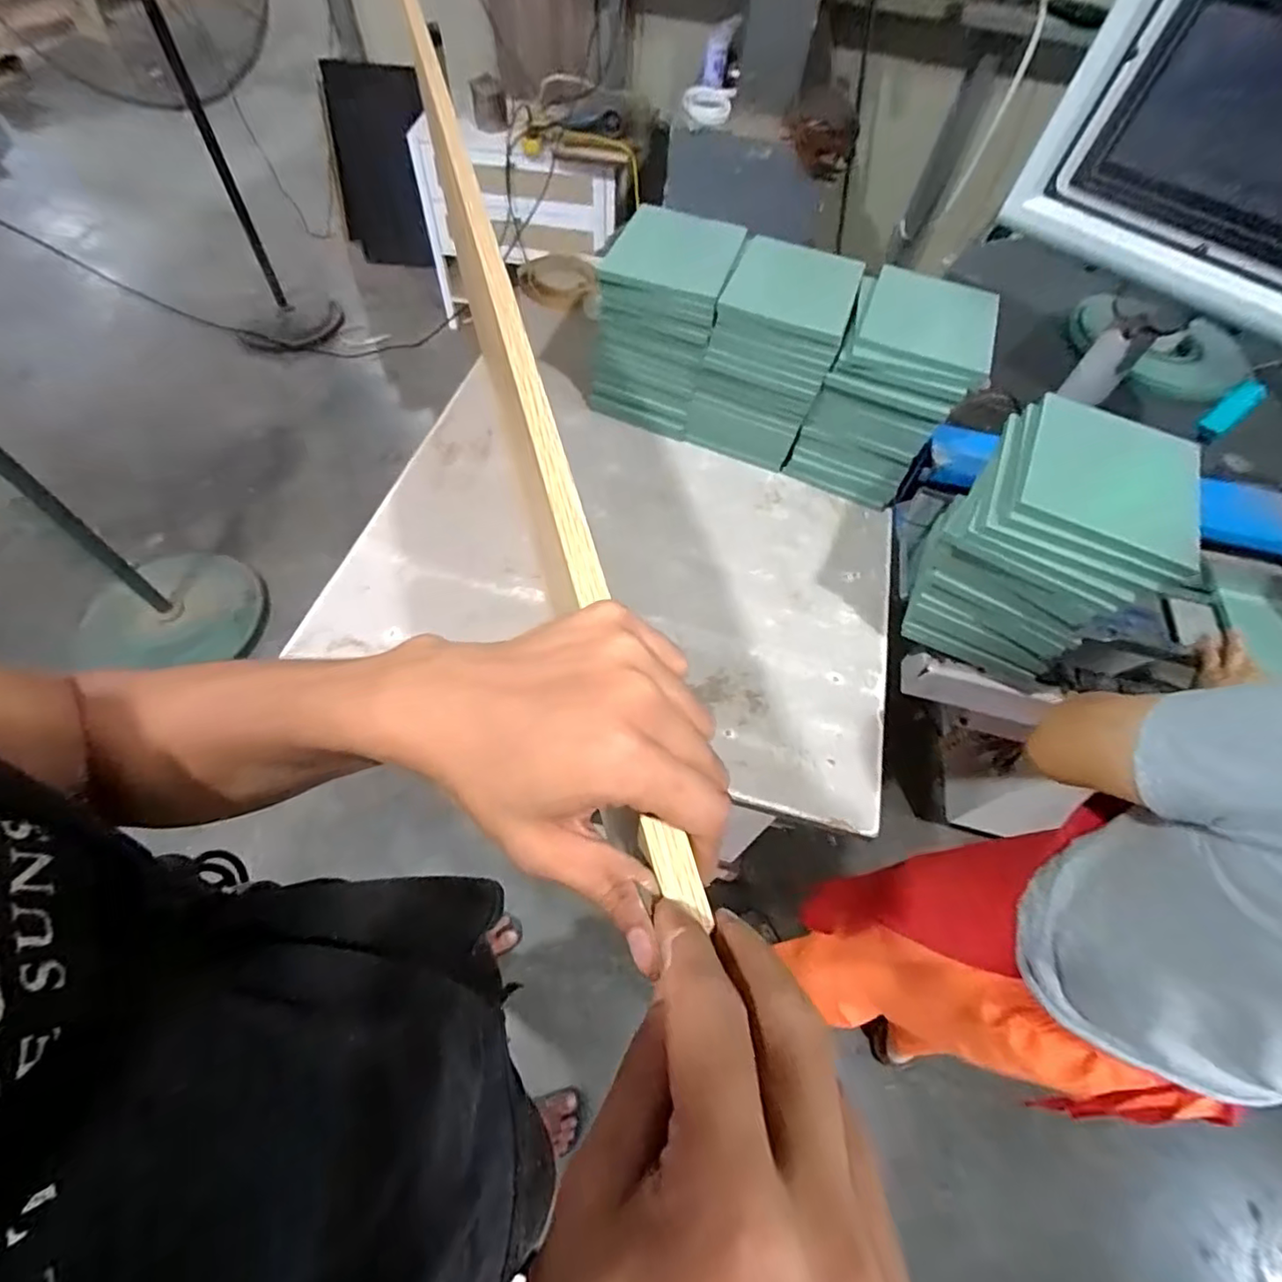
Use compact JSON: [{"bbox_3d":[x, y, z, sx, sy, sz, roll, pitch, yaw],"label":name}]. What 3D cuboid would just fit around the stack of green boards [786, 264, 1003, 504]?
[{"bbox_3d":[0.350,-0.362,0.833,0.174,0.232,0.221,24,60,10],"label":"stack of green boards"}]

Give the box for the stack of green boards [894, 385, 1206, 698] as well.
[{"bbox_3d":[0.436,-0.112,0.657,0.176,0.242,0.201,30,61,13],"label":"stack of green boards"}]

